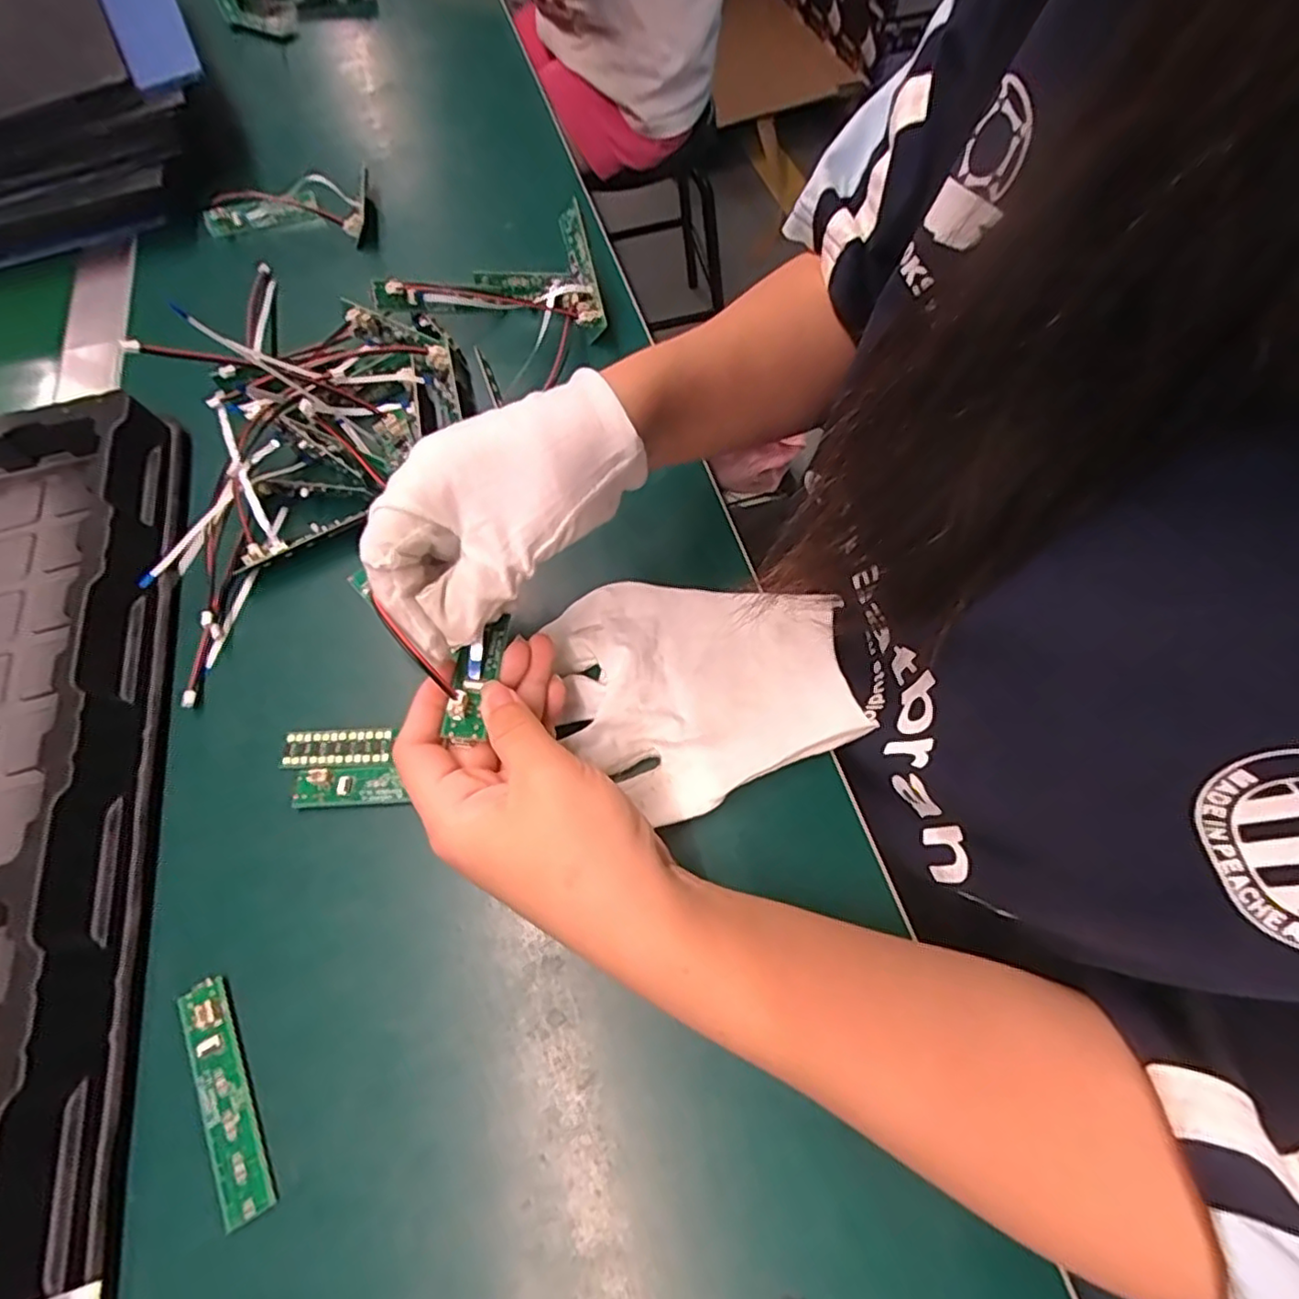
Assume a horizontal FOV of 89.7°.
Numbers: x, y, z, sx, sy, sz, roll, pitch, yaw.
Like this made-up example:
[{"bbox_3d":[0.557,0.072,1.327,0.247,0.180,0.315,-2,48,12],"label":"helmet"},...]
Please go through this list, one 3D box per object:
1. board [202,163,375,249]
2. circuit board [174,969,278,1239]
[{"bbox_3d":[-0.254,-0.313,0.465,0.117,0.030,0.057,-24,65,-10],"label":"board"},{"bbox_3d":[-0.161,0.167,0.245,0.020,0.006,0.082,-27,66,-11],"label":"circuit board"}]

